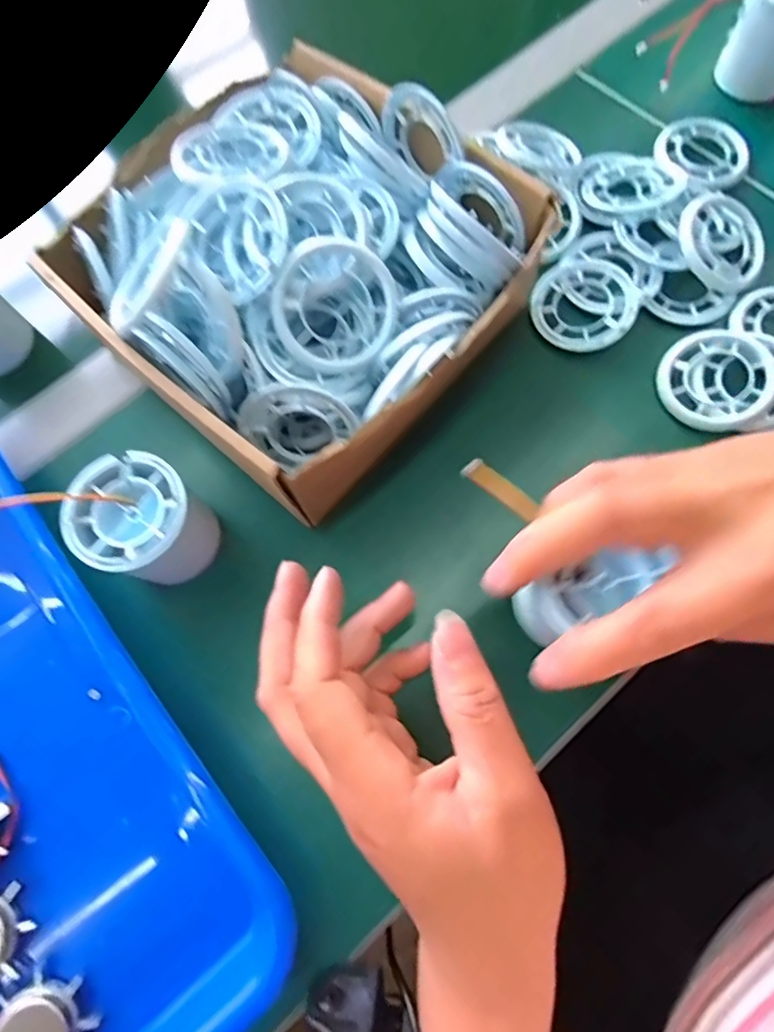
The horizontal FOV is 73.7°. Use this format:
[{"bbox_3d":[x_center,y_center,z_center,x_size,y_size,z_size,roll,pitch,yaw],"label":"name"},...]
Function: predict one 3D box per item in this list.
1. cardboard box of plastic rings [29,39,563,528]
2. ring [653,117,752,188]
[{"bbox_3d":[-0.044,-0.128,0.267,0.216,0.074,0.197,40,78,15],"label":"cardboard box of plastic rings"},{"bbox_3d":[0.205,-0.236,0.337,0.058,0.009,0.058,-1,71,4],"label":"ring"}]

